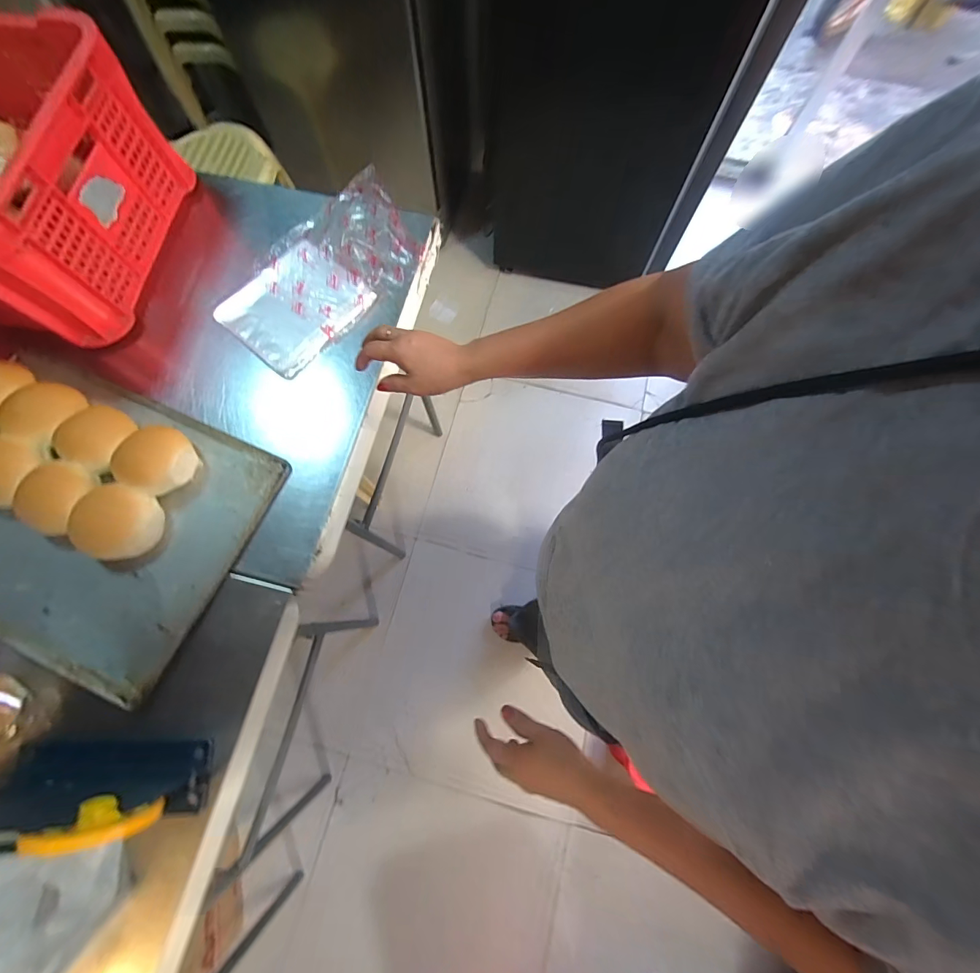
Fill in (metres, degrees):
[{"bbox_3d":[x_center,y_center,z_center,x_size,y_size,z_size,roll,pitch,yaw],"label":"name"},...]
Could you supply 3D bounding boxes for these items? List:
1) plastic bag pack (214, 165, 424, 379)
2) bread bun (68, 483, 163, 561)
[{"bbox_3d":[-0.253,-0.323,0.620,0.173,0.051,0.306,42,78,11],"label":"plastic bag pack"},{"bbox_3d":[-0.453,0.044,0.509,0.075,0.046,0.086,3,74,1],"label":"bread bun"}]

